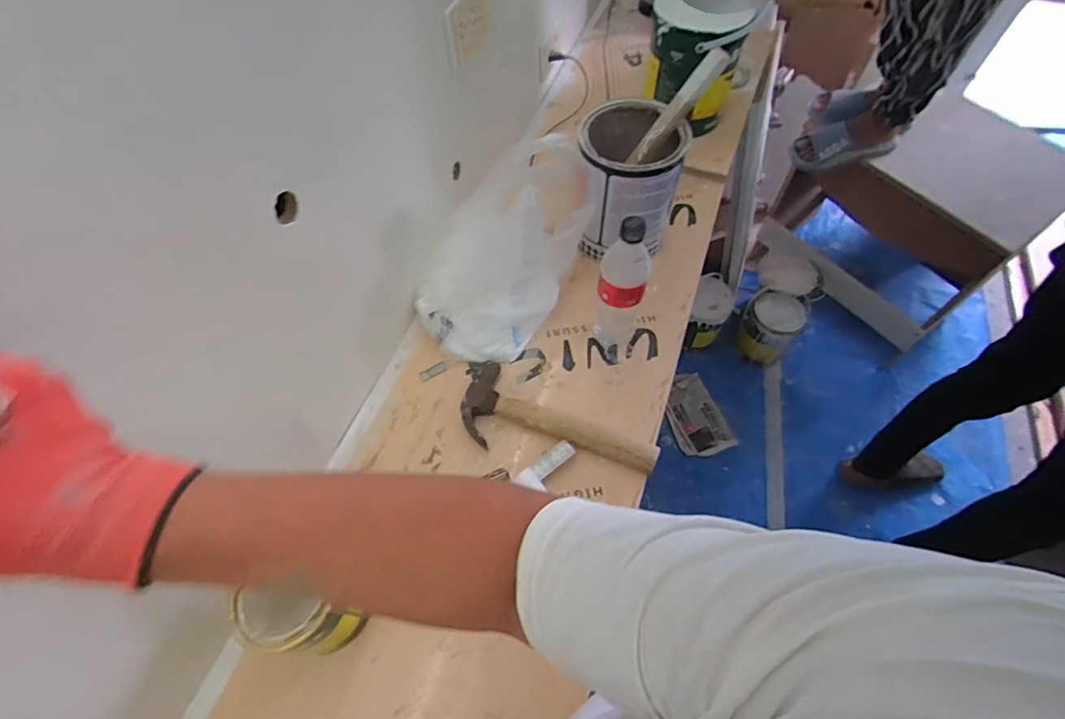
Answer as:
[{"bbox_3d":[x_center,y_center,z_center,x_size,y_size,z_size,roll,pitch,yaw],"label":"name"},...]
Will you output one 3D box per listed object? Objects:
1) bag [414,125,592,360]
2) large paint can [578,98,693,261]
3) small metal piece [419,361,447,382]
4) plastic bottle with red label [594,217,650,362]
[{"bbox_3d":[-0.048,-0.163,0.757,0.188,0.219,0.293,39,69,21],"label":"bag"},{"bbox_3d":[0.148,-0.278,0.827,0.163,0.212,0.167,-1,60,2],"label":"large paint can"},{"bbox_3d":[-0.153,0.018,0.784,0.044,0.004,0.015,-25,62,-11],"label":"small metal piece"},{"bbox_3d":[0.121,-0.089,0.698,0.065,0.237,0.061,10,61,8],"label":"plastic bottle with red label"}]

